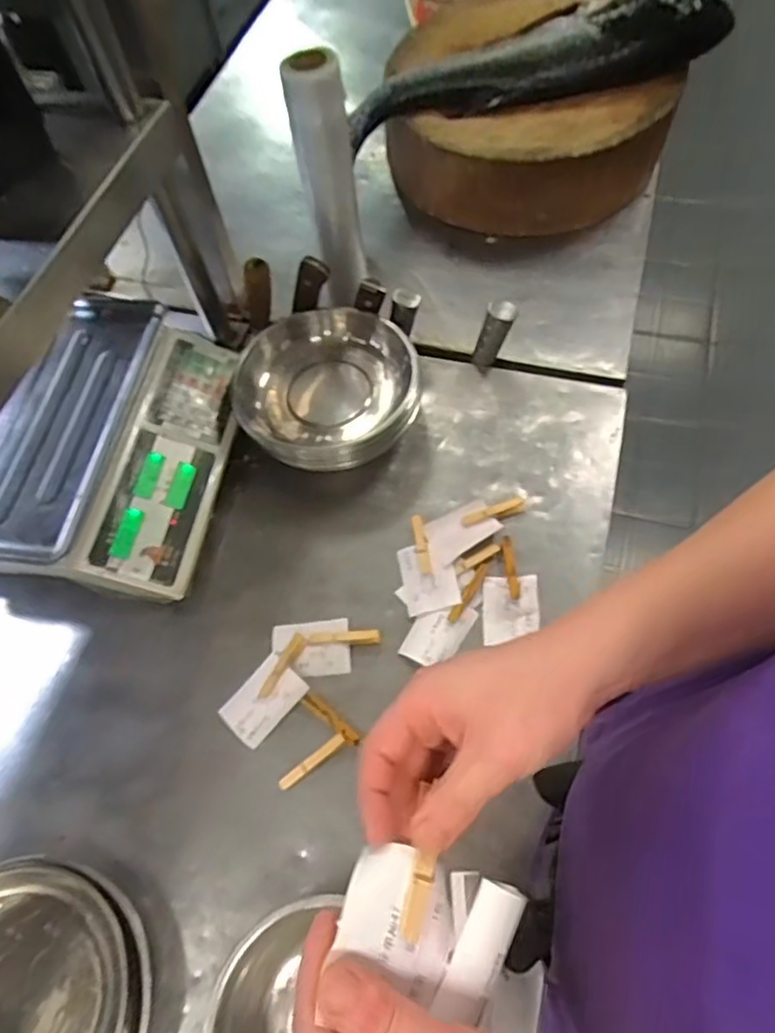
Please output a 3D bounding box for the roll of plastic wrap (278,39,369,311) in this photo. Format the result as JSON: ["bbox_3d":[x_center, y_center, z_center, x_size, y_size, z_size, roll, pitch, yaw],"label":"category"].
[{"bbox_3d":[-0.067,-0.380,0.769,0.058,0.301,0.054,-2,62,3],"label":"roll of plastic wrap"}]

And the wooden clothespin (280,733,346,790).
[{"bbox_3d":[-0.069,0.227,0.595,0.071,0.007,0.013,-36,65,-15],"label":"wooden clothespin"}]

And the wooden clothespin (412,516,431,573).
[{"bbox_3d":[0.037,0.031,0.699,0.013,0.014,0.071,-8,61,0],"label":"wooden clothespin"}]

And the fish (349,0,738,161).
[{"bbox_3d":[0.197,-0.622,0.886,0.510,0.120,0.093,-11,61,-2],"label":"fish"}]

